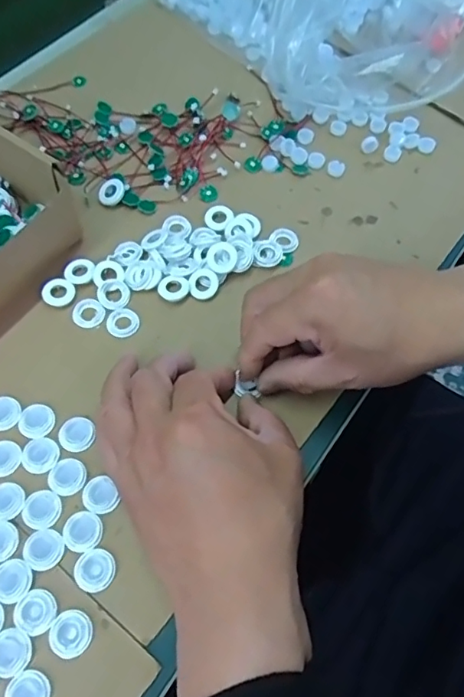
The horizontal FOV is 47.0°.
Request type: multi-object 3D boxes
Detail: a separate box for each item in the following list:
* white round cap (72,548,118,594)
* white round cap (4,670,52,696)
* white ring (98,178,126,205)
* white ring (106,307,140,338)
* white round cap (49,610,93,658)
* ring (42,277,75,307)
[{"bbox_3d":[-0.079,0.126,0.305,0.022,0.004,0.023,0,63,-1],"label":"white round cap"},{"bbox_3d":[-0.106,0.180,0.275,0.022,0.004,0.022,0,63,-1],"label":"white round cap"},{"bbox_3d":[-0.098,-0.127,0.434,0.022,0.004,0.022,-1,79,6],"label":"white ring"},{"bbox_3d":[-0.079,-0.019,0.384,0.023,0.004,0.022,0,63,-1],"label":"white ring"},{"bbox_3d":[-0.088,0.155,0.289,0.022,0.004,0.022,0,63,-1],"label":"white round cap"},{"bbox_3d":[-0.127,-0.041,0.391,0.022,0.006,0.021,0,63,-1],"label":"ring"}]

